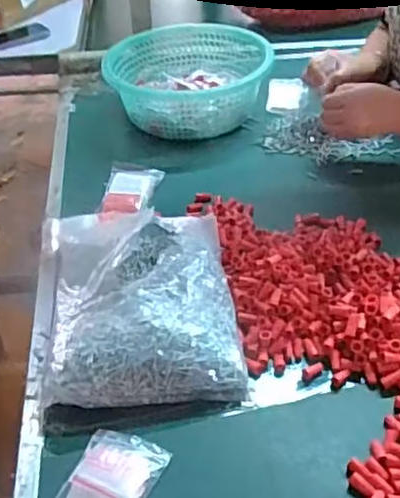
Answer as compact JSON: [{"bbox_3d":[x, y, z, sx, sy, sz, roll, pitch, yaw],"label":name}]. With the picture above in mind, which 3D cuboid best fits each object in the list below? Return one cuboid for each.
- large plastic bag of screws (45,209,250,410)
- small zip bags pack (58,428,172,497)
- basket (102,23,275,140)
[{"bbox_3d":[-0.072,0.032,0.719,0.204,0.077,0.315,-7,39,-5],"label":"large plastic bag of screws"},{"bbox_3d":[-0.082,0.210,0.550,0.072,0.009,0.116,13,42,20],"label":"small zip bags pack"},{"bbox_3d":[-0.015,-0.287,1.096,0.276,0.100,0.283,3,39,7],"label":"basket"}]

